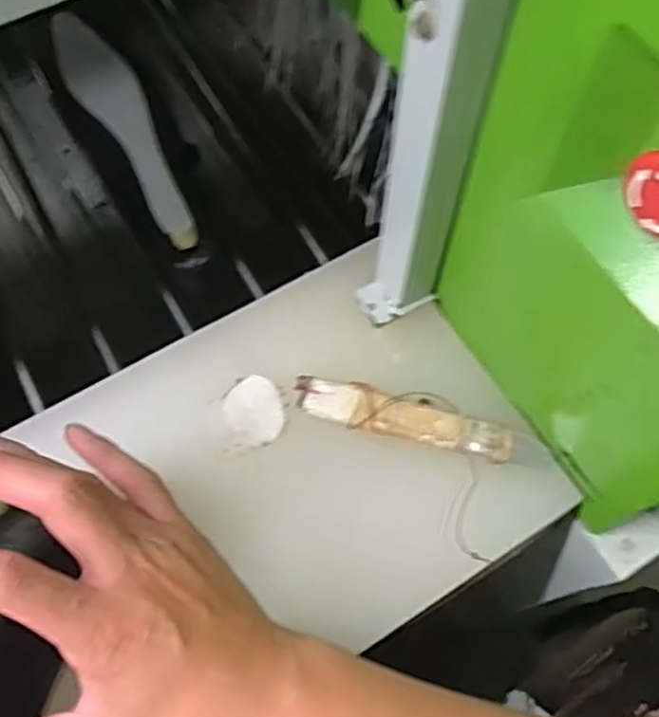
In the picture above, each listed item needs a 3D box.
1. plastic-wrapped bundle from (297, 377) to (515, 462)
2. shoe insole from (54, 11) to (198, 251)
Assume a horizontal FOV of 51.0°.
[{"bbox_3d":[0.048,0.042,0.460,0.142,0.015,0.028,16,67,7],"label":"plastic-wrapped bundle"},{"bbox_3d":[-0.166,-0.189,0.565,0.048,0.010,0.223,-28,85,-11],"label":"shoe insole"}]

